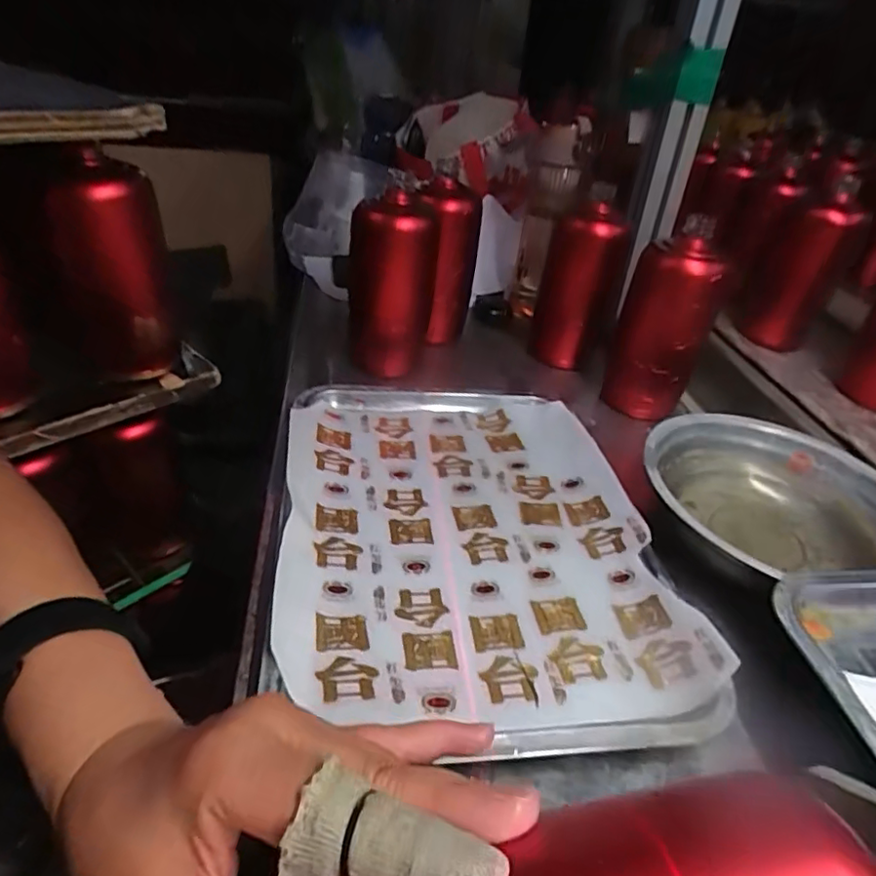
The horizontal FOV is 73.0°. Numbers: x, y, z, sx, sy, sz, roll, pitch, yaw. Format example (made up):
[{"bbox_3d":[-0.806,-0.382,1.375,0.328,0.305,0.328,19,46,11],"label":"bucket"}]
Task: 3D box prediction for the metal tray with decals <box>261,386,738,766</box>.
[{"bbox_3d":[0.018,0.065,0.435,0.255,0.037,0.333,-2,37,-7],"label":"metal tray with decals"}]

